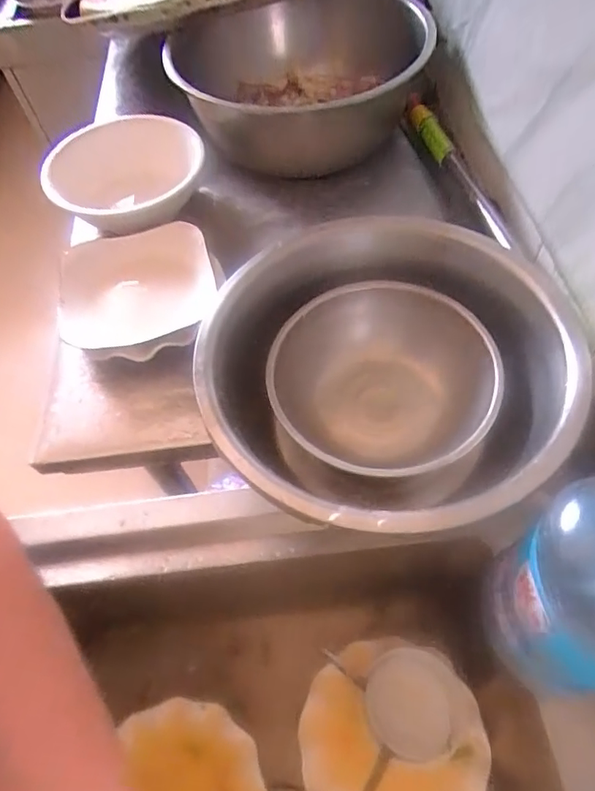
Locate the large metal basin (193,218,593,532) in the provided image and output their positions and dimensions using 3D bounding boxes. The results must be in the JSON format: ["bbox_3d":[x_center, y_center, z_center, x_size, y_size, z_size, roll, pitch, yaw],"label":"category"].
[{"bbox_3d":[0.071,-0.017,0.503,0.318,0.146,0.339,-2,59,3],"label":"large metal basin"}]

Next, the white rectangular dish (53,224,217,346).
[{"bbox_3d":[-0.216,-0.144,0.670,0.217,0.034,0.140,-10,91,8],"label":"white rectangular dish"}]

